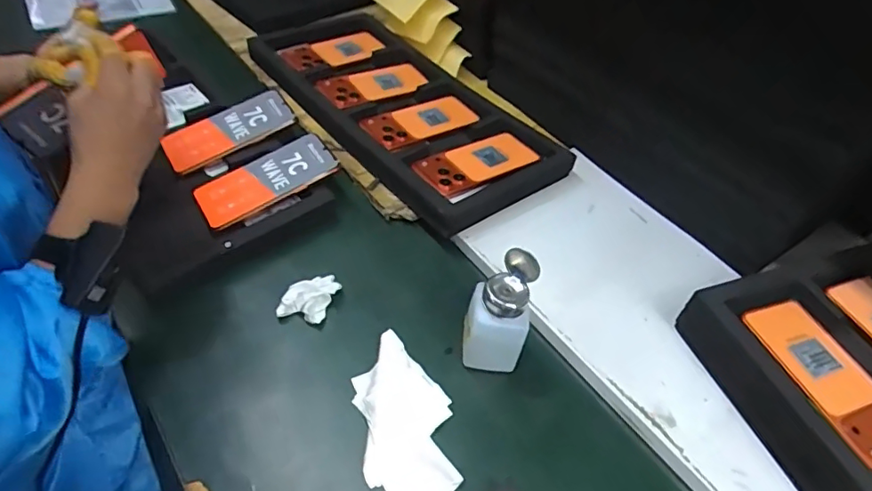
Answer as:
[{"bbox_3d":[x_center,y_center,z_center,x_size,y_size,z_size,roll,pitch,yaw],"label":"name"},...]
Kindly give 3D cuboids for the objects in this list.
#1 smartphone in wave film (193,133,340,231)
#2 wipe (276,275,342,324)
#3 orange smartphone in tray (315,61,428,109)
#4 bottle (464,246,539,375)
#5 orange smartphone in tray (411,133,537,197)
[{"bbox_3d":[-0.195,-0.076,0.625,0.159,0.008,0.072,-28,67,-15],"label":"smartphone in wave film"},{"bbox_3d":[-0.130,0.053,0.553,0.041,0.019,0.058,22,49,10],"label":"wipe"},{"bbox_3d":[-0.086,-0.240,0.798,0.174,0.014,0.081,-24,60,-31],"label":"orange smartphone in tray"},{"bbox_3d":[0.060,0.061,0.498,0.055,0.110,0.059,17,48,6],"label":"bottle"},{"bbox_3d":[0.051,-0.105,0.690,0.157,0.018,0.075,-21,55,-27],"label":"orange smartphone in tray"}]

